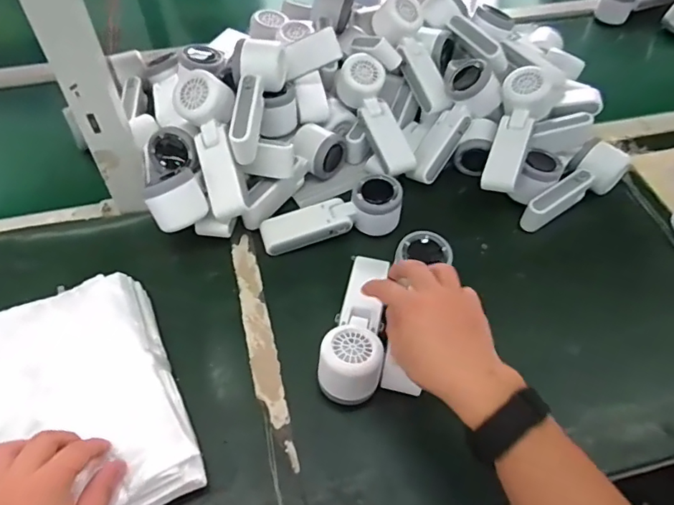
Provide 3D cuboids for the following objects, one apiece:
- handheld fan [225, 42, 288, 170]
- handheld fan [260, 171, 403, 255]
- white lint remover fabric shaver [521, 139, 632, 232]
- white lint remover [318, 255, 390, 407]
[{"bbox_3d":[-0.100,-0.176,0.581,0.053,0.056,0.148,7,52,4],"label":"handheld fan"},{"bbox_3d":[-0.006,-0.042,0.594,0.163,0.044,0.054,-15,54,-13],"label":"handheld fan"},{"bbox_3d":[0.292,-0.075,0.636,0.147,0.060,0.053,-36,61,-25],"label":"white lint remover fabric shaver"},{"bbox_3d":[0.021,0.074,0.517,0.055,0.058,0.166,8,45,5],"label":"white lint remover"}]

